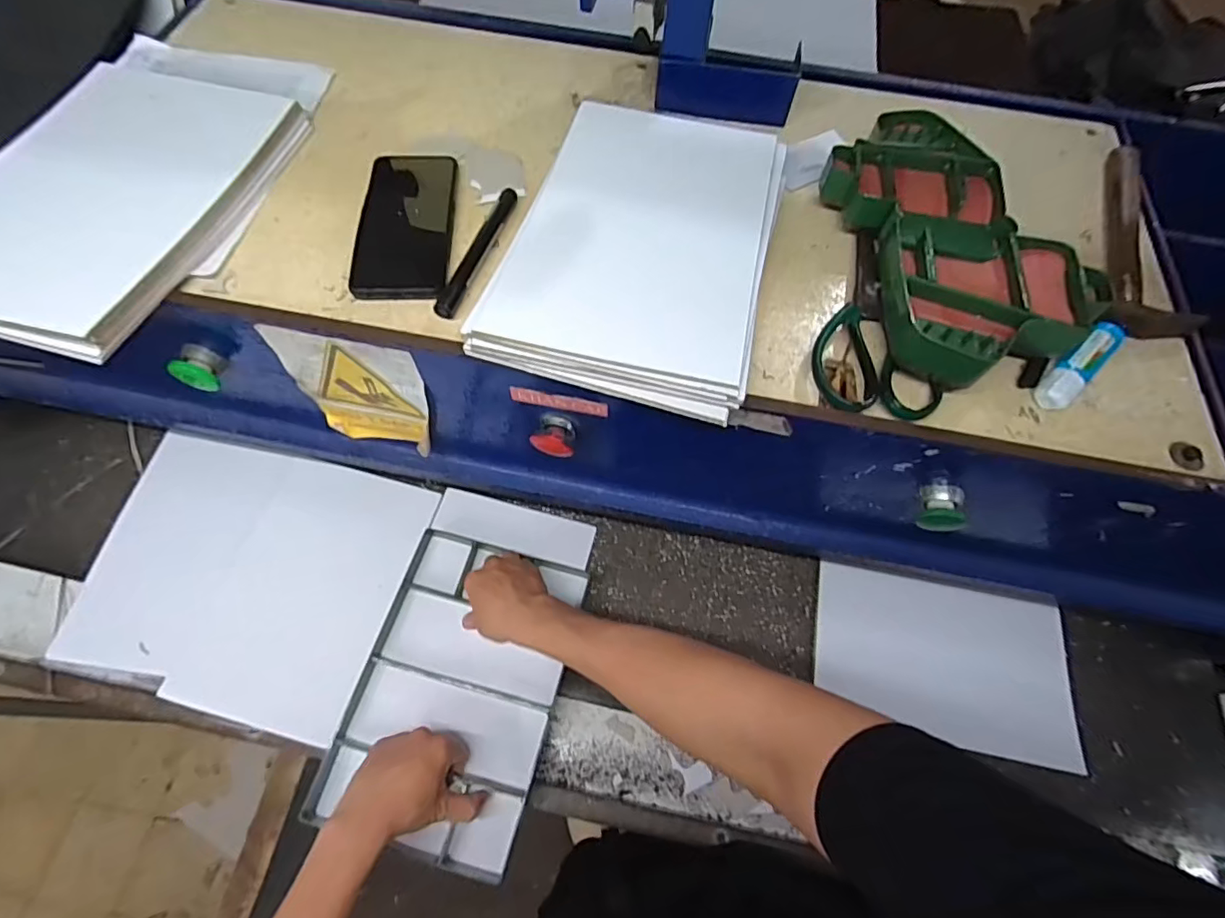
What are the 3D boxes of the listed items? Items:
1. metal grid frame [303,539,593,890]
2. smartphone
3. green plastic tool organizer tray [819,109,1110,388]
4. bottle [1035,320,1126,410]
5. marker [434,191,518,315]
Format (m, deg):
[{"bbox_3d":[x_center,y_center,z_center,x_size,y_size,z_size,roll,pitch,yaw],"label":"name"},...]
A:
[{"bbox_3d":[-0.163,0.240,0.599,0.205,0.029,0.304,14,63,5],"label":"metal grid frame"},{"bbox_3d":[-0.177,-0.204,0.481,0.077,0.012,0.162,-2,62,-4],"label":"smartphone"},{"bbox_3d":[0.274,-0.187,0.473,0.166,0.041,0.277,-10,63,-7],"label":"green plastic tool organizer tray"},{"bbox_3d":[0.364,-0.076,0.431,0.107,0.022,0.023,-39,72,-19],"label":"bottle"},{"bbox_3d":[-0.112,-0.175,0.467,0.017,0.012,0.142,17,63,6],"label":"marker"}]

